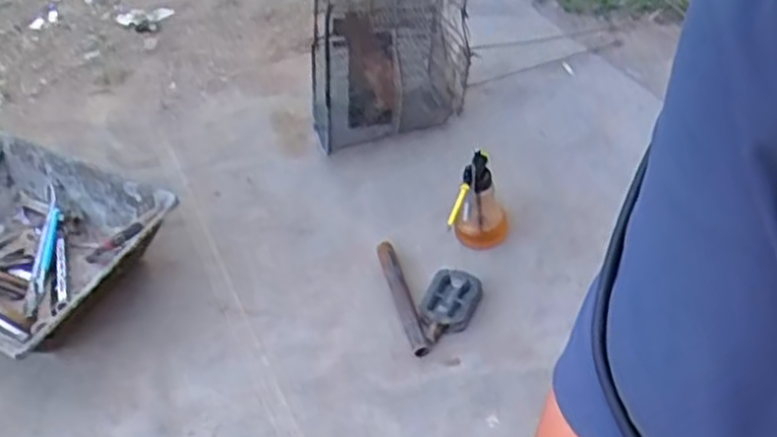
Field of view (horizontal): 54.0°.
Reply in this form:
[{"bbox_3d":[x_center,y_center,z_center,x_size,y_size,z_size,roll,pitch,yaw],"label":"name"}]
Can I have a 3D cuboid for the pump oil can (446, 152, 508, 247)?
[{"bbox_3d":[0.122,-0.008,1.059,0.073,0.144,0.102,6,46,15],"label":"pump oil can"}]

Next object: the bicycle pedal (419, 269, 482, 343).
[{"bbox_3d":[0.085,0.123,1.070,0.075,0.034,0.118,10,48,19],"label":"bicycle pedal"}]

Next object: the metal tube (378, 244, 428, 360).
[{"bbox_3d":[0.019,0.110,1.056,0.026,0.022,0.176,-14,59,-11],"label":"metal tube"}]

